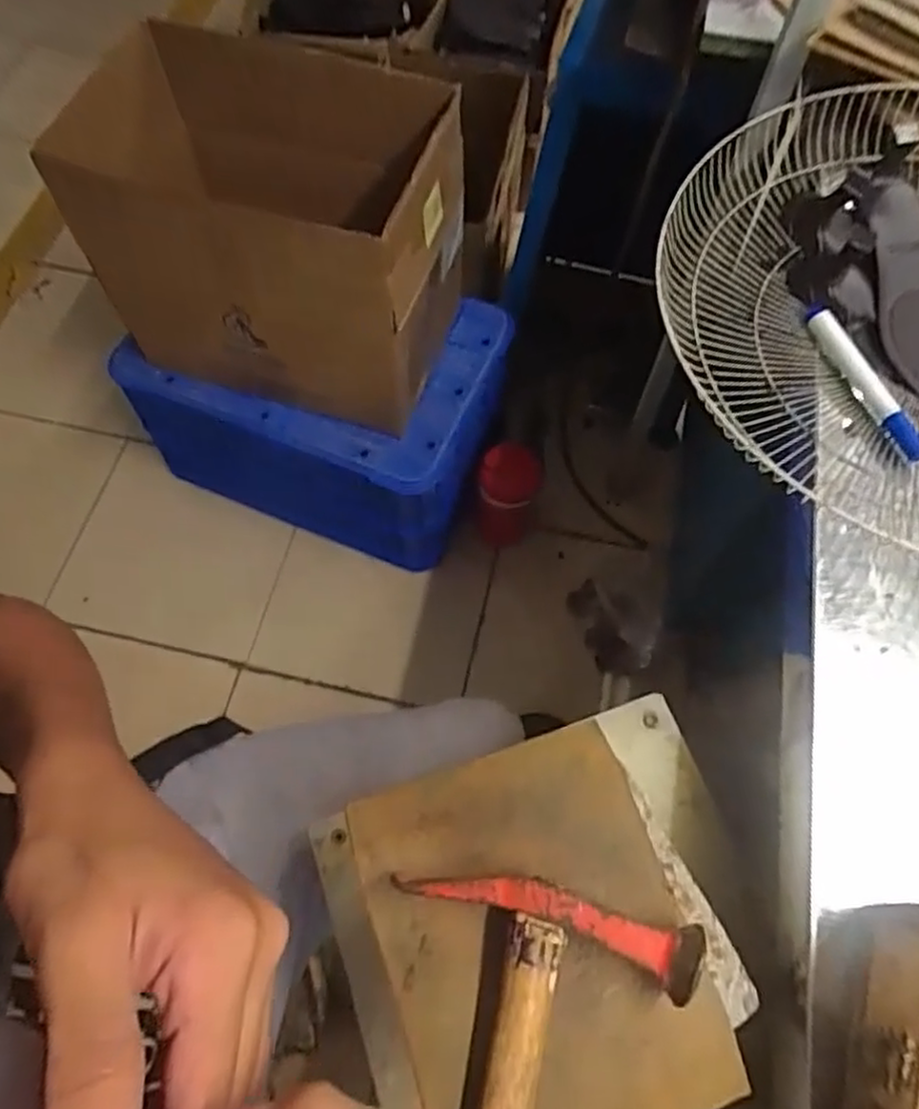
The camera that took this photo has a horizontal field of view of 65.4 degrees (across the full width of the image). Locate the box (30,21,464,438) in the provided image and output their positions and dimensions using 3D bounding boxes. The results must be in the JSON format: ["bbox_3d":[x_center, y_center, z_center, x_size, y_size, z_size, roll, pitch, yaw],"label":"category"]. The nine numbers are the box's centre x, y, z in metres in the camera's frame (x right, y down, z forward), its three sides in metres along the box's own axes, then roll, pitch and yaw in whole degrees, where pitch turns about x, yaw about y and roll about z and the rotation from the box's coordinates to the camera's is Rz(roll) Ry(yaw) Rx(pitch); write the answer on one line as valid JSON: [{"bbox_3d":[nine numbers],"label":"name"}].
[{"bbox_3d":[-0.252,-0.444,1.035,0.477,0.416,0.340,24,67,10],"label":"box"}]

